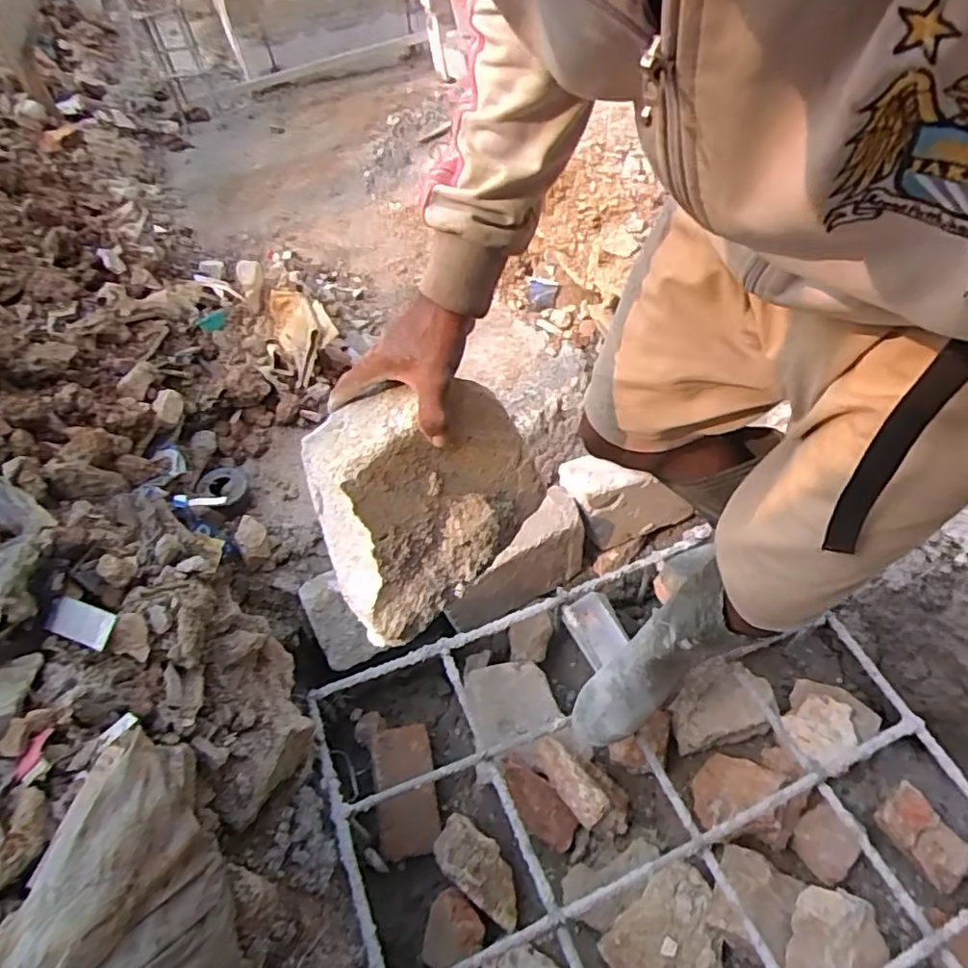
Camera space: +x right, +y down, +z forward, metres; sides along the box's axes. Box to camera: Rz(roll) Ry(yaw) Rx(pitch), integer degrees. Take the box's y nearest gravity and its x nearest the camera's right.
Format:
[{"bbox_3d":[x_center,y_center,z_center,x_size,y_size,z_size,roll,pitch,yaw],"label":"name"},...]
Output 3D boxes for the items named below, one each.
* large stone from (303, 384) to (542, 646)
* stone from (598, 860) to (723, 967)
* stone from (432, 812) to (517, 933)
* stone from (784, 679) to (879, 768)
[{"bbox_3d":[-0.058,0.013,0.615,0.216,0.219,0.127,-35,34,-21],"label":"large stone"},{"bbox_3d":[0.286,0.697,0.942,0.179,0.087,0.149,-38,58,-23],"label":"stone"},{"bbox_3d":[-0.005,0.638,1.026,0.087,0.056,0.182,-37,77,-22],"label":"stone"},{"bbox_3d":[0.609,0.419,1.121,0.141,0.061,0.127,-45,66,5],"label":"stone"}]

